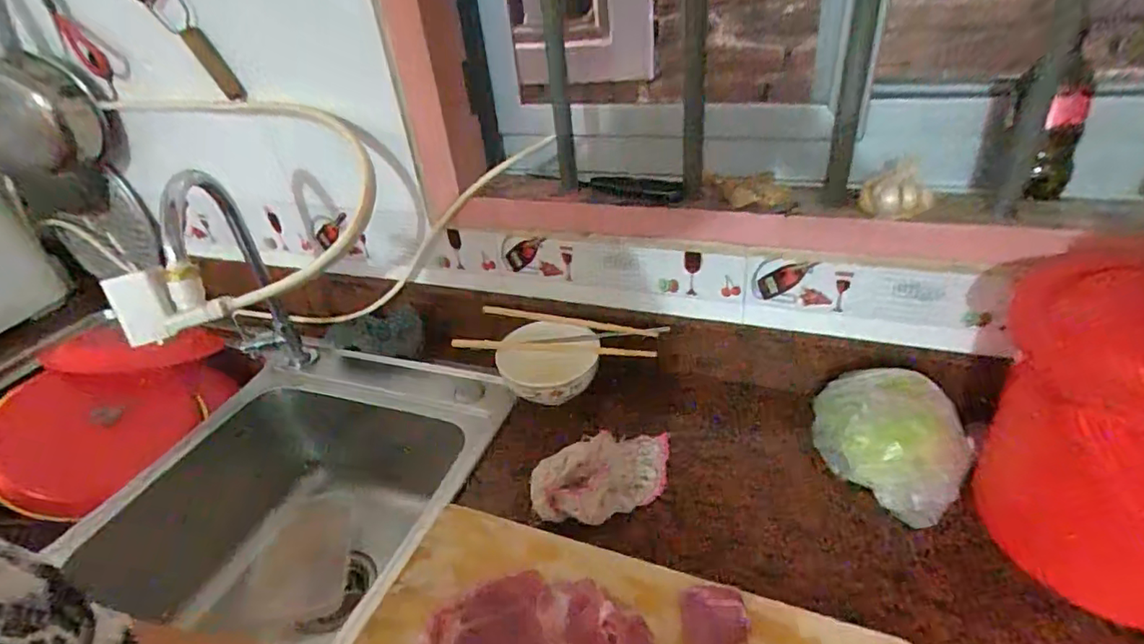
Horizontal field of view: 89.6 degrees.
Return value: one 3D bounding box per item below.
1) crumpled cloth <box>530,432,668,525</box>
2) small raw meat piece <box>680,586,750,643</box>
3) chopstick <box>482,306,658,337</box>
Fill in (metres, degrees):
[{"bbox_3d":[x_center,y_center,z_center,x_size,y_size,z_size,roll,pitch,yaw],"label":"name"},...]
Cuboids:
[{"bbox_3d":[0.037,0.146,0.555,0.146,0.056,0.064,-10,33,-25],"label":"crumpled cloth"},{"bbox_3d":[0.107,0.229,0.428,0.048,0.011,0.063,-4,35,5],"label":"small raw meat piece"},{"bbox_3d":[-0.012,-0.001,0.695,0.231,0.012,0.014,9,39,23],"label":"chopstick"}]

